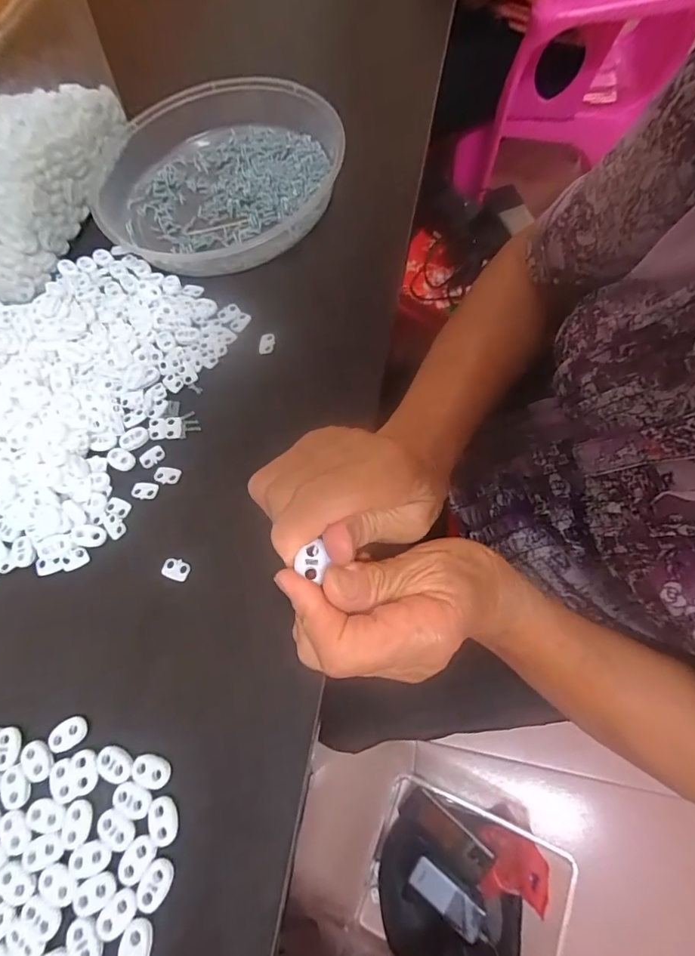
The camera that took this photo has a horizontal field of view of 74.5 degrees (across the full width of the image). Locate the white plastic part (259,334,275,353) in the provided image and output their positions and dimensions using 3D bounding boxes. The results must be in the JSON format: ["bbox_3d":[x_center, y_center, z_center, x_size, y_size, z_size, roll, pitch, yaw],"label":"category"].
[{"bbox_3d":[-0.065,-0.110,0.373,0.012,0.006,0.016,0,68,6],"label":"white plastic part"}]

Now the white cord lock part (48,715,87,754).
[{"bbox_3d":[-0.168,0.153,0.272,0.023,0.004,0.015,-27,67,-5],"label":"white cord lock part"}]

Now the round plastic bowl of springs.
[{"bbox_3d":[-0.128,-0.293,0.430,0.228,0.038,0.229,-2,67,5],"label":"round plastic bowl of springs"}]

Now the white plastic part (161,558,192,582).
[{"bbox_3d":[-0.116,0.061,0.307,0.019,0.004,0.013,16,70,12],"label":"white plastic part"}]

